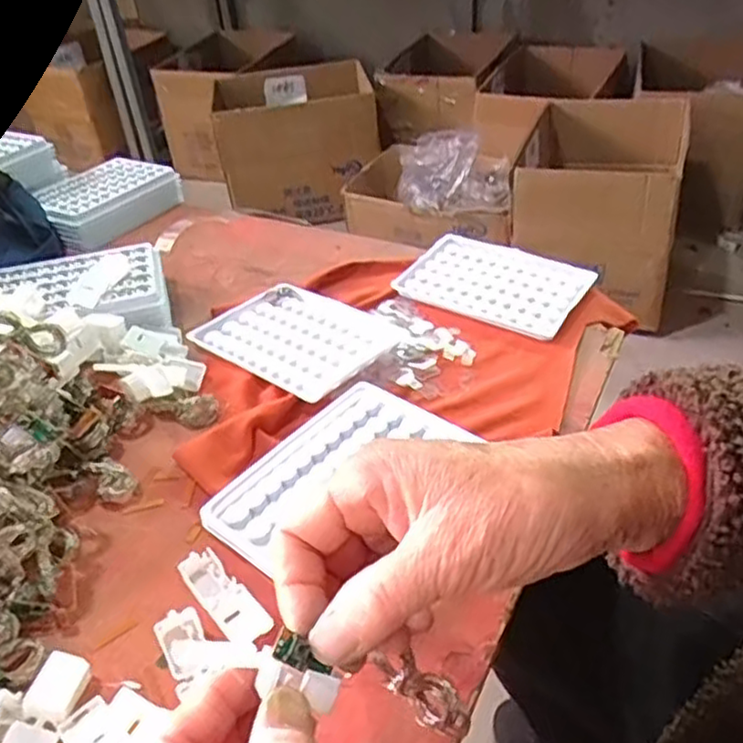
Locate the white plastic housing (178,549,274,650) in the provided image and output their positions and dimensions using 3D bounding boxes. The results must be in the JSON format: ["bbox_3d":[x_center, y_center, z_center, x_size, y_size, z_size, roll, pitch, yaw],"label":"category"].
[{"bbox_3d":[-0.067,0.105,0.325,0.019,0.011,0.057,-32,46,-29],"label":"white plastic housing"}]

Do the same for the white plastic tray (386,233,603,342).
[{"bbox_3d":[0.090,-0.067,0.524,0.125,0.014,0.084,20,45,27],"label":"white plastic tray"}]

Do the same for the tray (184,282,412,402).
[{"bbox_3d":[-0.053,-0.023,0.484,0.128,0.015,0.090,26,49,34],"label":"tray"}]

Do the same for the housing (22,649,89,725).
[{"bbox_3d":[-0.131,0.132,0.294,0.020,0.007,0.026,28,52,-3],"label":"housing"}]

